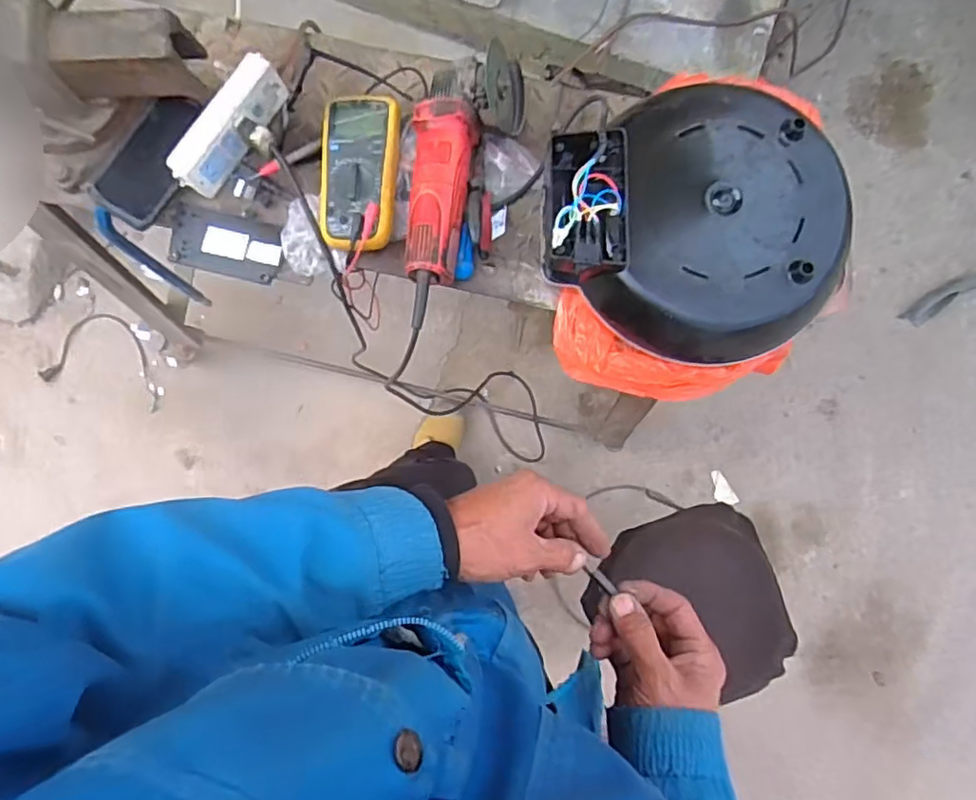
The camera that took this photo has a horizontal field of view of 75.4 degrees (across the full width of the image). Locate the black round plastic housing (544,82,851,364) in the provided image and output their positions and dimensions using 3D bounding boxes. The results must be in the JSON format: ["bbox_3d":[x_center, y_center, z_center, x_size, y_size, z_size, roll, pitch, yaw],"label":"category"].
[{"bbox_3d":[0.218,-0.196,0.687,0.317,0.086,0.300,3,84,-2],"label":"black round plastic housing"}]

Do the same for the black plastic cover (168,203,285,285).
[{"bbox_3d":[-0.307,-0.184,0.746,0.135,0.021,0.071,13,84,-1],"label":"black plastic cover"}]

